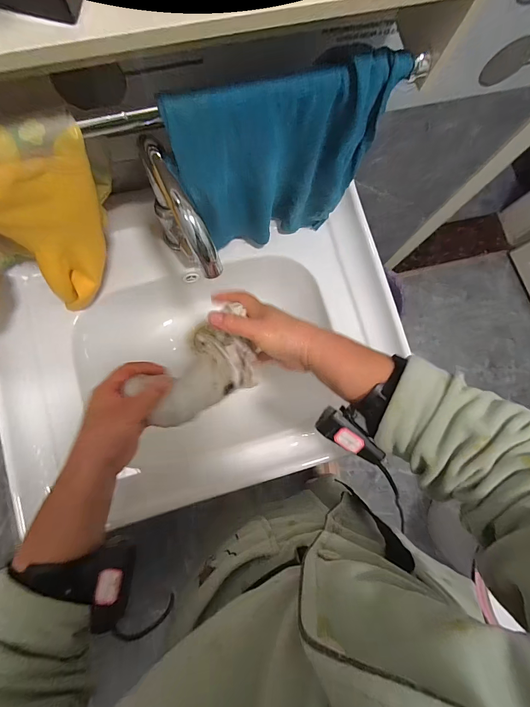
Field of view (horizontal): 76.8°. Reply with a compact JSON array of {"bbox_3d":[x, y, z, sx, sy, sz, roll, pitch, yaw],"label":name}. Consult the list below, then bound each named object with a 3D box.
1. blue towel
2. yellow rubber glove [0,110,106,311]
[{"bbox_3d":[0.014,-0.224,0.437,0.242,0.271,0.045,-18,84,-6],"label":"blue towel"},{"bbox_3d":[-0.240,-0.148,0.396,0.148,0.239,0.065,-25,85,-7],"label":"yellow rubber glove"}]

